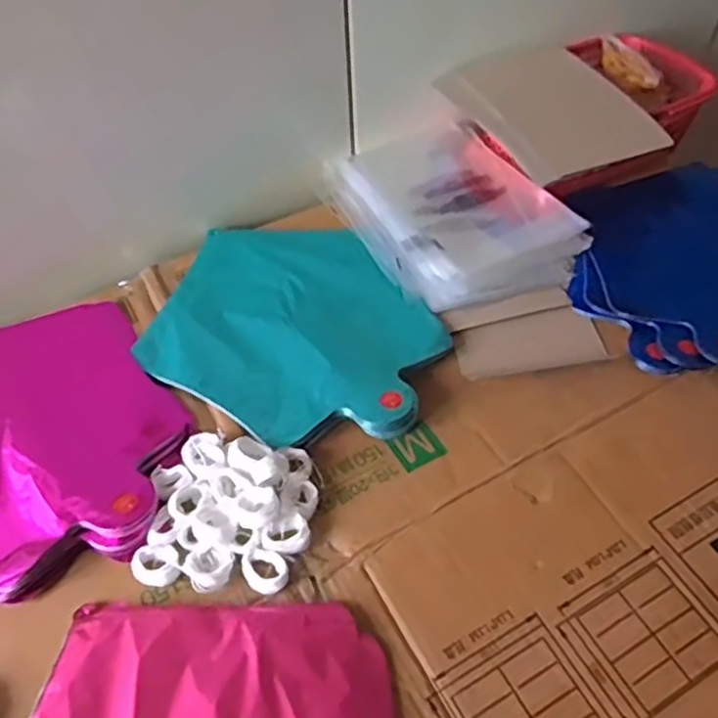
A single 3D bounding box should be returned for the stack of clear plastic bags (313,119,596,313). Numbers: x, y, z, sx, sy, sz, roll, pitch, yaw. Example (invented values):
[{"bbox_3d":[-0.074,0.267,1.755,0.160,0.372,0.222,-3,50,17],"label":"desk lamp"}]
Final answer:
[{"bbox_3d":[0.079,-0.141,0.635,0.170,0.029,0.240,-23,54,-16],"label":"stack of clear plastic bags"}]

